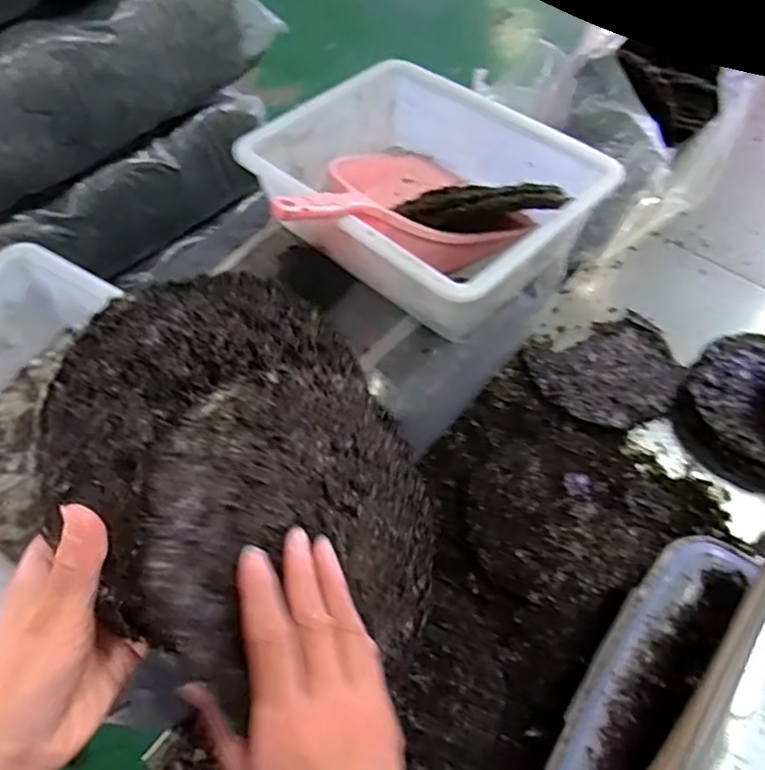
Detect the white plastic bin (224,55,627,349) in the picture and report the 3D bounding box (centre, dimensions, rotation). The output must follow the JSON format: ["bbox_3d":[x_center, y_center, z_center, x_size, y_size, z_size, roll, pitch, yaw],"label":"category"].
[{"bbox_3d":[0.051,-0.236,0.759,0.360,0.119,0.282,39,68,22],"label":"white plastic bin"}]

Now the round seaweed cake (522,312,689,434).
[{"bbox_3d":[0.309,-0.020,0.874,0.196,0.030,0.160,-21,61,-11],"label":"round seaweed cake"}]

